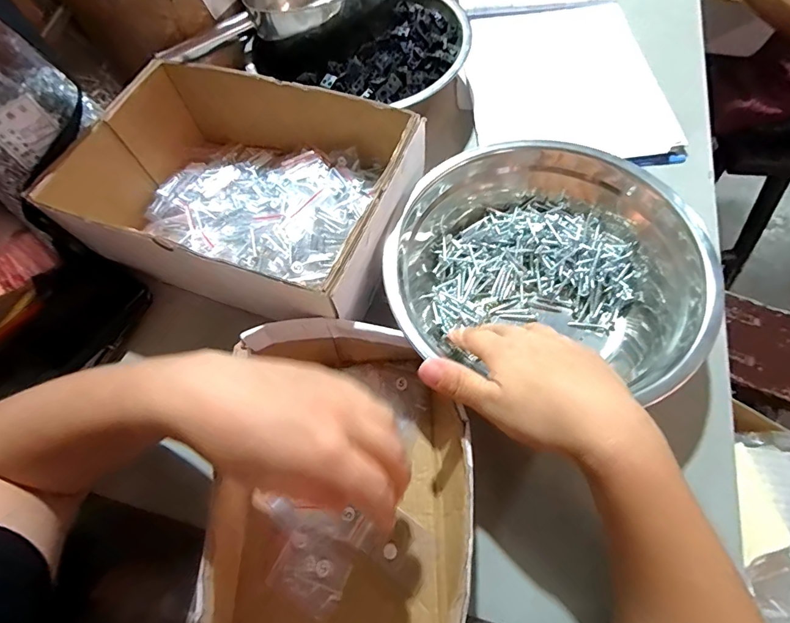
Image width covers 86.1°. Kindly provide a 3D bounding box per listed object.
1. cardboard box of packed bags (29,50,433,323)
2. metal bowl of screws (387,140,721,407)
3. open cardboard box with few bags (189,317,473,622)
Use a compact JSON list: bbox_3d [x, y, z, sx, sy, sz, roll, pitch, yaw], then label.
[{"bbox_3d":[-0.138,-0.115,0.405,0.293,0.094,0.220,22,68,14],"label":"cardboard box of packed bags"},{"bbox_3d":[0.122,-0.036,0.369,0.240,0.074,0.227,13,66,10],"label":"metal bowl of screws"},{"bbox_3d":[-0.032,0.130,0.302,0.163,0.069,0.236,1,64,5],"label":"open cardboard box with few bags"}]

